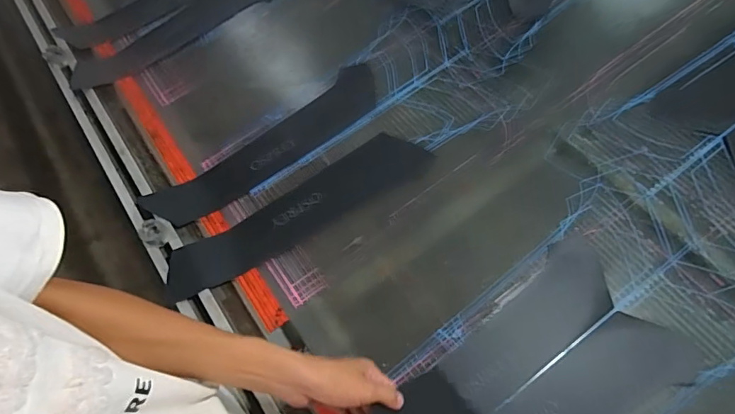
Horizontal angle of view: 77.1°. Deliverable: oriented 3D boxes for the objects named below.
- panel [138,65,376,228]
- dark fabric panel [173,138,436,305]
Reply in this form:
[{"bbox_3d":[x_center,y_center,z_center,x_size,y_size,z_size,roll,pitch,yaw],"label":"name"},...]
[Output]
[{"bbox_3d":[-0.164,-0.107,0.800,0.447,0.011,0.100,-36,66,-14],"label":"panel"},{"bbox_3d":[-0.104,0.010,0.734,0.447,0.011,0.097,-32,65,-12],"label":"dark fabric panel"}]

